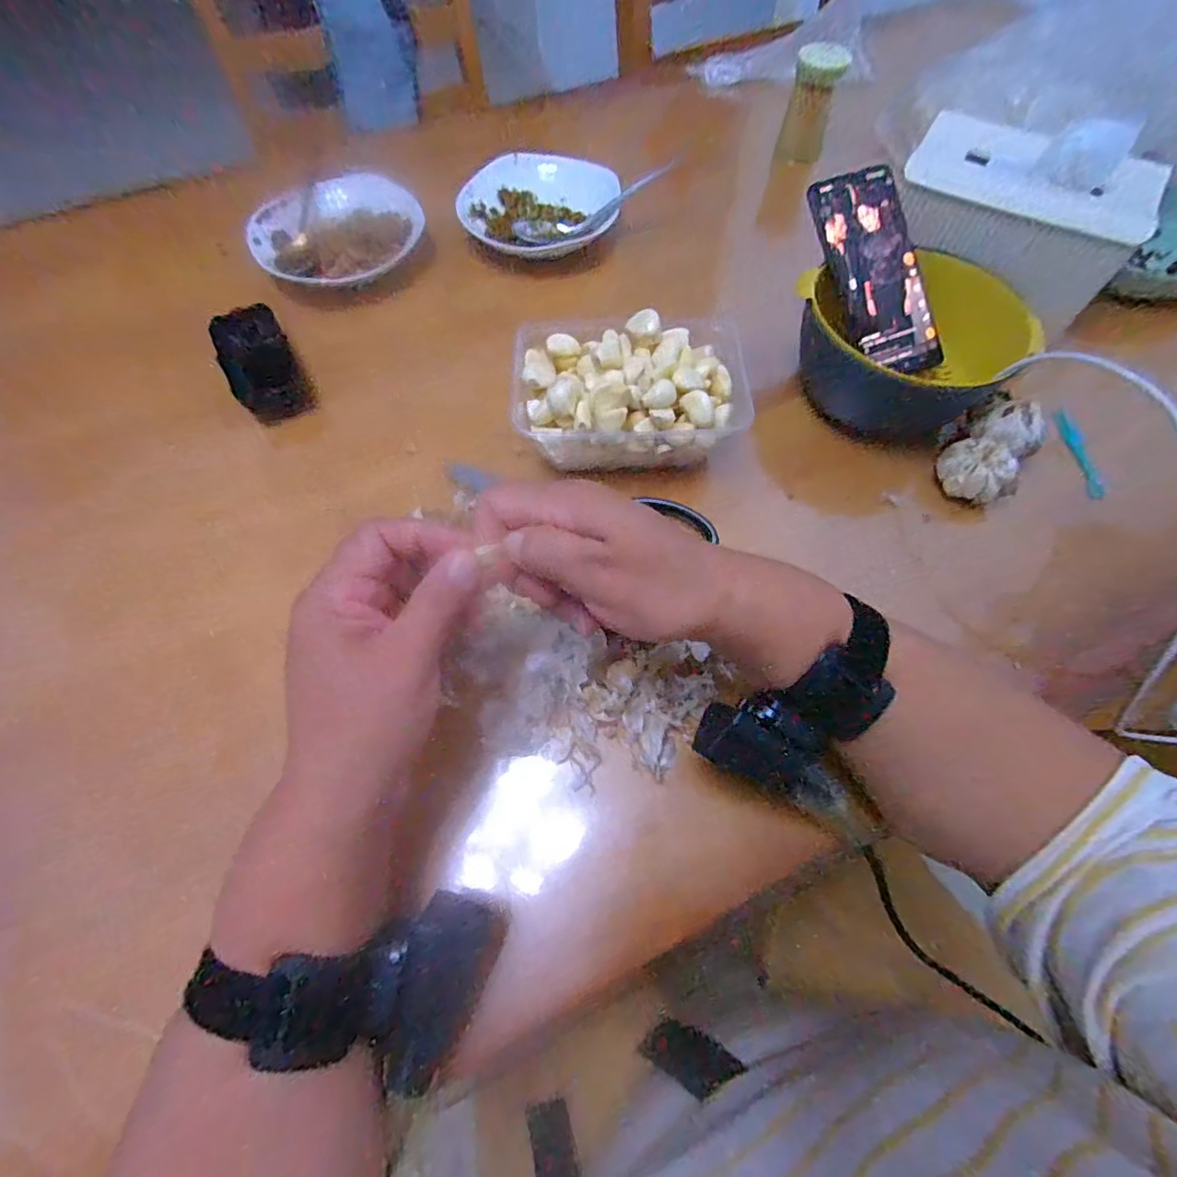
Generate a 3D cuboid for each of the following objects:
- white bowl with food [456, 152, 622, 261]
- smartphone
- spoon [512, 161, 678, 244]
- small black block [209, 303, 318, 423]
[{"bbox_3d":[-0.048,-0.383,0.549,0.152,0.035,0.117,-7,64,-3],"label":"white bowl with food"},{"bbox_3d":[0.220,-0.238,0.418,0.074,0.014,0.152,-24,96,-11],"label":"smartphone"},{"bbox_3d":[0.006,-0.364,0.526,0.157,0.028,0.018,-17,63,13],"label":"spoon"},{"bbox_3d":[-0.272,-0.188,0.455,0.054,0.042,0.086,-27,67,-13],"label":"small black block"}]

